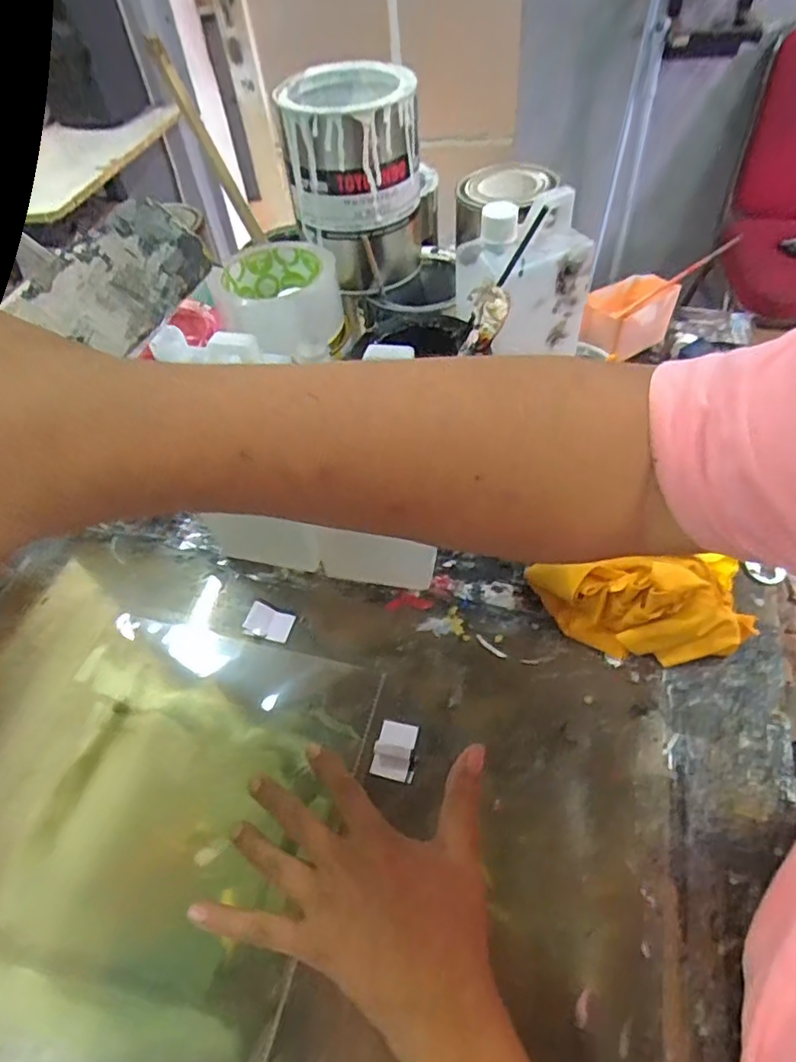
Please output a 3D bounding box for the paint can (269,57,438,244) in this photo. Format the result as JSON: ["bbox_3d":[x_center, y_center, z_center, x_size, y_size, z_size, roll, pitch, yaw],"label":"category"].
[{"bbox_3d":[-0.037,-0.302,0.477,0.101,0.091,0.107,-11,51,-3],"label":"paint can"}]

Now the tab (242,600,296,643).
[{"bbox_3d":[-0.108,0.077,0.507,0.037,0.010,0.025,13,54,15],"label":"tab"}]

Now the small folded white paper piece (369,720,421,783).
[{"bbox_3d":[-0.002,0.154,0.431,0.028,0.010,0.039,10,53,13],"label":"small folded white paper piece"}]

